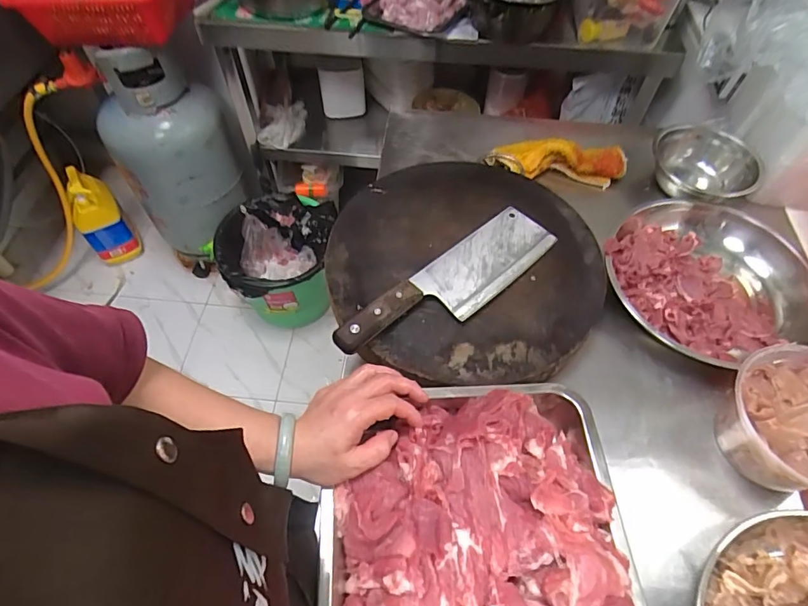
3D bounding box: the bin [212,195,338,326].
[{"bbox_3d":[-0.360,-0.111,1.439,0.323,0.285,0.309,-8,58,-6],"label":"bin"}]

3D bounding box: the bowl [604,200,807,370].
[{"bbox_3d":[0.355,-0.033,0.574,0.183,0.073,0.224,-15,59,-11],"label":"bowl"}]

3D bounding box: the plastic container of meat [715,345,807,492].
[{"bbox_3d":[0.393,0.122,0.478,0.130,0.095,0.134,0,57,-1],"label":"plastic container of meat"}]

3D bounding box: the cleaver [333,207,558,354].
[{"bbox_3d":[0.056,-0.022,0.551,0.293,0.024,0.080,-37,65,-22],"label":"cleaver"}]

